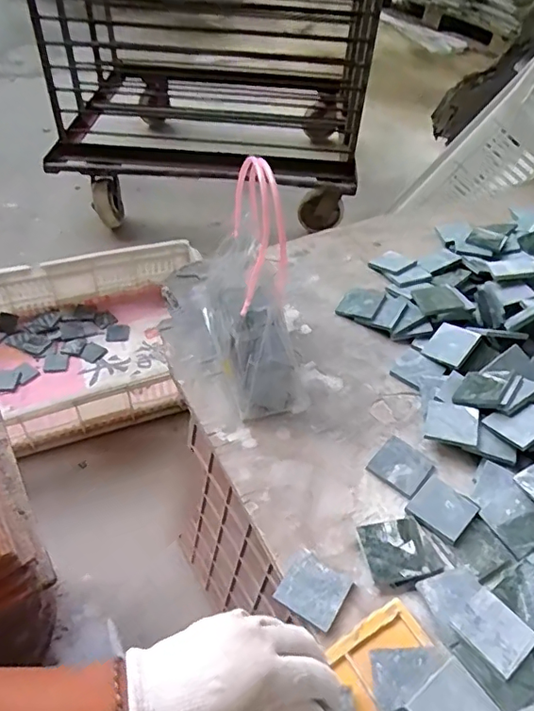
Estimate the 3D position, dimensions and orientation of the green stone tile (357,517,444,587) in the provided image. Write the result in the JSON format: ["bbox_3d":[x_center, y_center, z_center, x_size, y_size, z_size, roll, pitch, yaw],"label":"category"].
[{"bbox_3d":[0.111,0.164,0.444,0.058,0.009,0.050,-10,49,-14],"label":"green stone tile"}]

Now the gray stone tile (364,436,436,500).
[{"bbox_3d":[0.130,0.105,0.504,0.050,0.007,0.048,36,54,25],"label":"gray stone tile"}]

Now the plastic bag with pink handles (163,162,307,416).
[{"bbox_3d":[-0.057,-0.087,0.537,0.099,0.240,0.241,-21,50,-18],"label":"plastic bag with pink handles"}]

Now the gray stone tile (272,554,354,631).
[{"bbox_3d":[0.038,0.187,0.423,0.047,0.011,0.046,27,51,19],"label":"gray stone tile"}]

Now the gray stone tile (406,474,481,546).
[{"bbox_3d":[0.157,0.135,0.471,0.050,0.005,0.050,-35,59,-31],"label":"gray stone tile"}]

